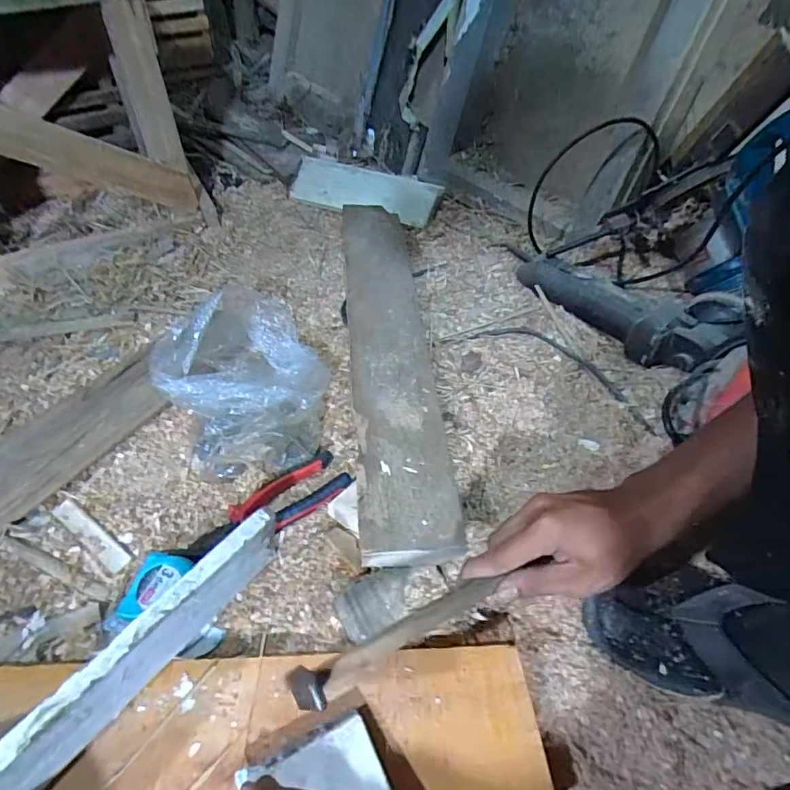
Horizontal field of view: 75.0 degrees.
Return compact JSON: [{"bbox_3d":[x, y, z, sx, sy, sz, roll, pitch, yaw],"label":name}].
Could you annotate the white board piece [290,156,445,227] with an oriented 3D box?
[{"bbox_3d":[-0.052,-0.367,0.919,0.258,0.021,0.098,17,72,8],"label":"white board piece"}]

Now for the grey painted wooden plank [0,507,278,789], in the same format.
[{"bbox_3d":[-0.182,0.188,0.359,0.021,0.107,0.265,28,56,17],"label":"grey painted wooden plank"}]

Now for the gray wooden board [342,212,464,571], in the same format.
[{"bbox_3d":[-0.010,-0.080,0.663,0.097,0.031,0.611,-4,49,-4],"label":"gray wooden board"}]

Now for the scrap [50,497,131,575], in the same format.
[{"bbox_3d":[-0.300,0.137,0.509,0.108,0.004,0.021,29,55,22],"label":"scrap"}]

